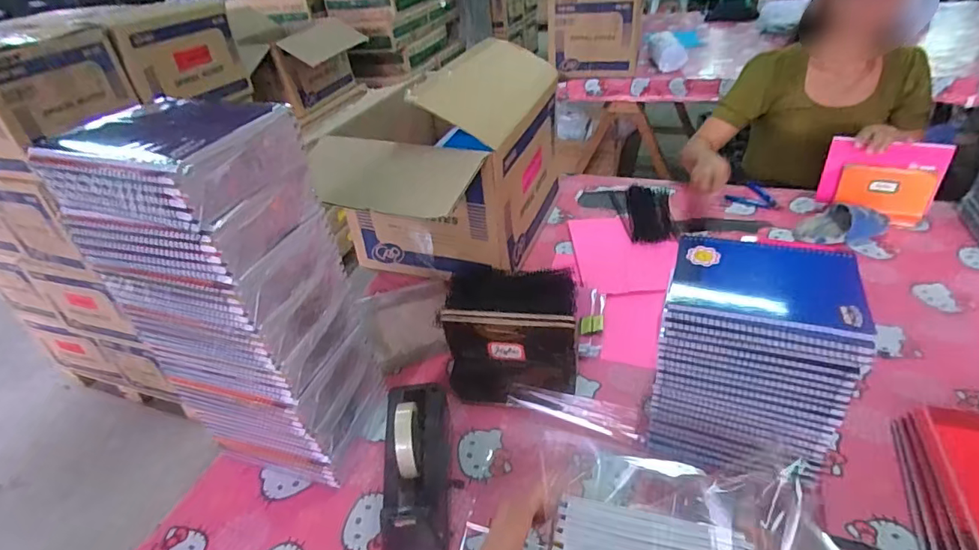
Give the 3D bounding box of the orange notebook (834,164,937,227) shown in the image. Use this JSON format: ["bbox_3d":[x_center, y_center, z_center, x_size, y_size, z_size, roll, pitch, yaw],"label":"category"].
[{"bbox_3d":[0.801,-0.164,1.056,0.154,0.111,0.013,14,24,31],"label":"orange notebook"}]

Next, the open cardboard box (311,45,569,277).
[{"bbox_3d":[-0.085,-0.193,1.011,0.309,0.365,0.538,9,39,21],"label":"open cardboard box"}]

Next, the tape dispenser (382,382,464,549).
[{"bbox_3d":[-0.093,0.238,0.650,0.081,0.119,0.209,-4,36,4],"label":"tape dispenser"}]

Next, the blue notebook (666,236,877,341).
[{"bbox_3d":[0.314,0.006,0.595,0.193,0.014,0.140,8,39,20],"label":"blue notebook"}]

